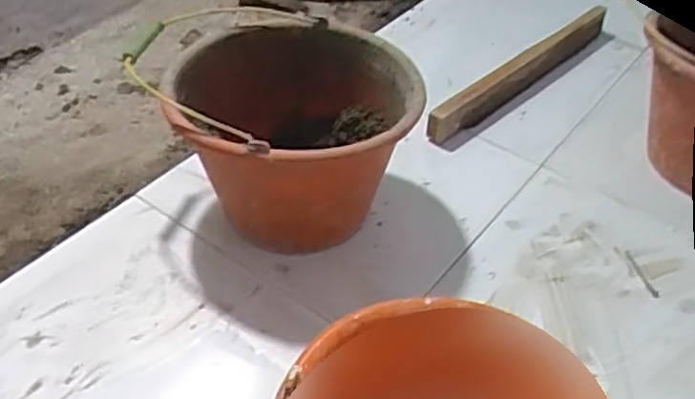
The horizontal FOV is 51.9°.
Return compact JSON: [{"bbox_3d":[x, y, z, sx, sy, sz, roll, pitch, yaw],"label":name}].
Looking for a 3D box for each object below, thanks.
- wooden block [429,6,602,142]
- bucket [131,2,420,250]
[{"bbox_3d":[0.288,-0.208,1.156,0.034,0.059,0.469,34,52,30],"label":"wooden block"},{"bbox_3d":[-0.060,-0.071,0.880,0.273,0.200,0.270,-3,43,-5],"label":"bucket"}]

